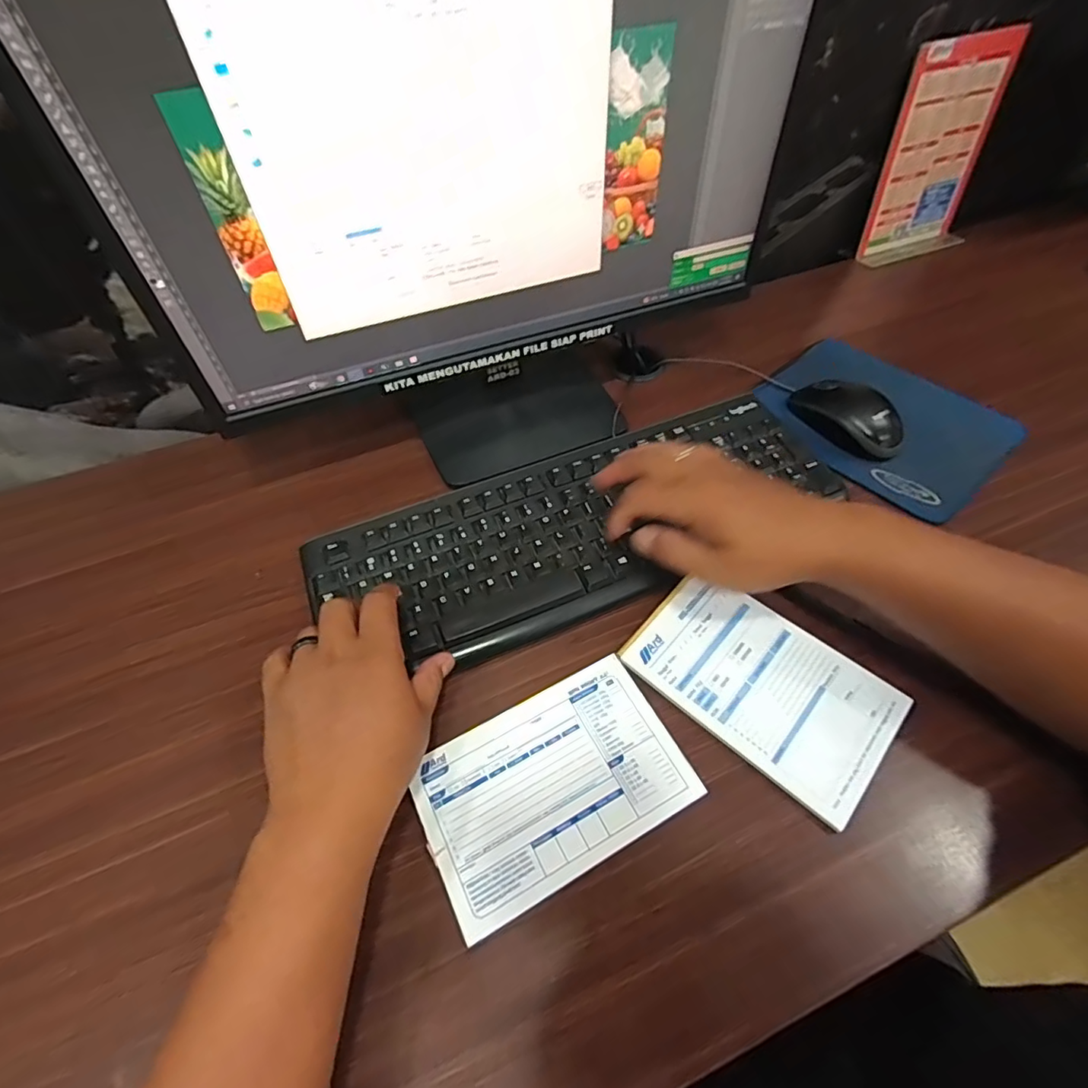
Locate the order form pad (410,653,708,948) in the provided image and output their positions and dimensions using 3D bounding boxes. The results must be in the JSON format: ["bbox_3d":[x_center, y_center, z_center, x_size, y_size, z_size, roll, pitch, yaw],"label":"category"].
[{"bbox_3d":[0.005,0.151,0.352,0.162,0.004,0.107,-25,57,-14],"label":"order form pad"}]

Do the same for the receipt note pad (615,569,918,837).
[{"bbox_3d":[0.149,0.093,0.382,0.166,0.004,0.104,37,64,25],"label":"receipt note pad"}]

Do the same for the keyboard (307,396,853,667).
[{"bbox_3d":[0.033,-0.016,0.458,0.428,0.018,0.148,-21,56,-12],"label":"keyboard"}]

